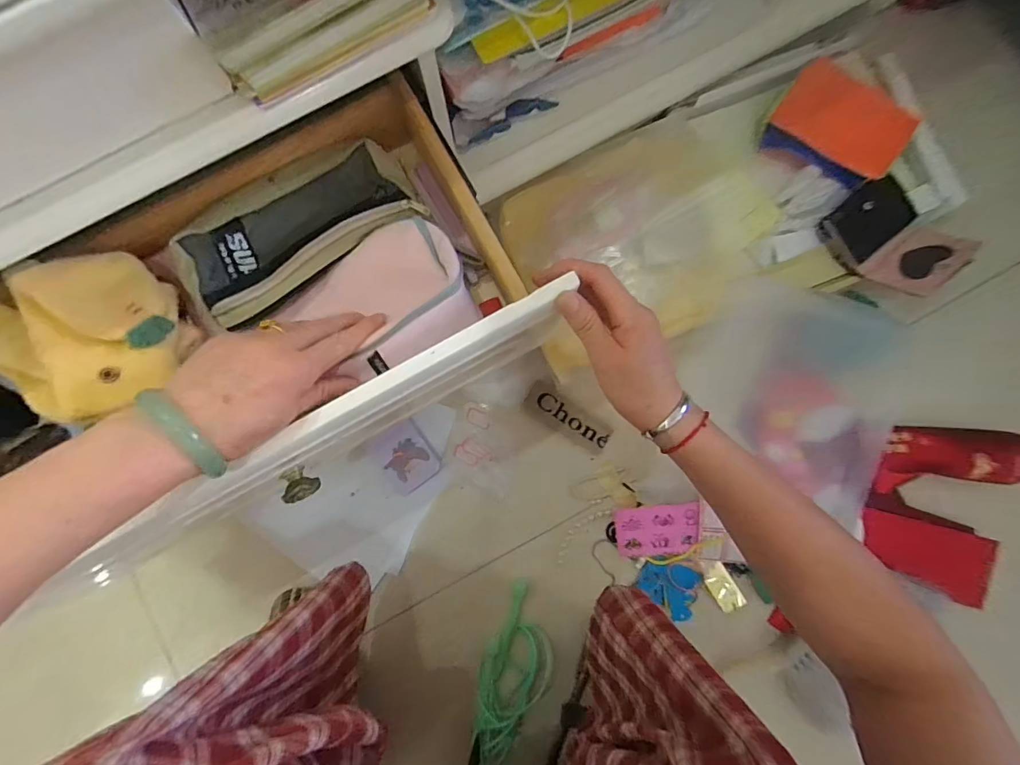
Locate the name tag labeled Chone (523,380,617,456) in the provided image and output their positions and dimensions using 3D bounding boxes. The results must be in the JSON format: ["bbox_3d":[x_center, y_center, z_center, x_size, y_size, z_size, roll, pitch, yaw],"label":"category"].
[{"bbox_3d":[0.075,0.047,0.577,0.120,0.005,0.043,34,94,1],"label":"name tag labeled Chone"}]

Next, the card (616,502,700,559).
[{"bbox_3d":[0.184,0.186,0.554,0.098,0.008,0.067,-9,97,13],"label":"card"}]

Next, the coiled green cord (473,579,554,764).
[{"bbox_3d":[0.005,0.348,0.538,0.087,0.047,0.204,14,84,2],"label":"coiled green cord"}]

